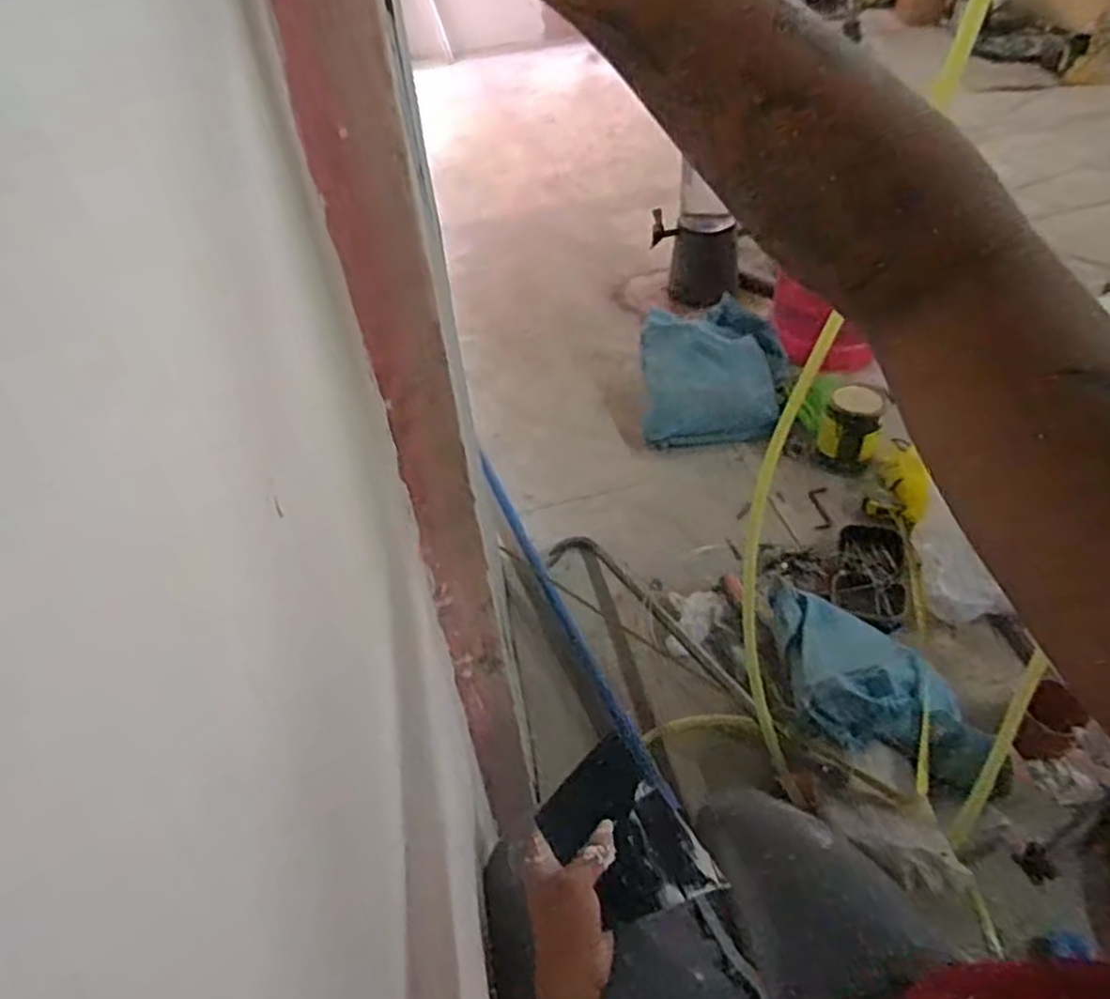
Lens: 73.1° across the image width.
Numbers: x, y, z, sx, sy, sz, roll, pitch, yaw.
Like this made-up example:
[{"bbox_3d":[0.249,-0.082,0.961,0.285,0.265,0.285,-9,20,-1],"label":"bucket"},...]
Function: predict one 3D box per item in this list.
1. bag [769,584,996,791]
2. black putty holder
[{"bbox_3d":[0.371,0.223,0.935,0.189,0.059,0.341,-17,30,-11],"label":"bag"},{"bbox_3d":[0.052,0.256,0.569,0.087,0.010,0.132,-28,48,-21],"label":"black putty holder"}]

